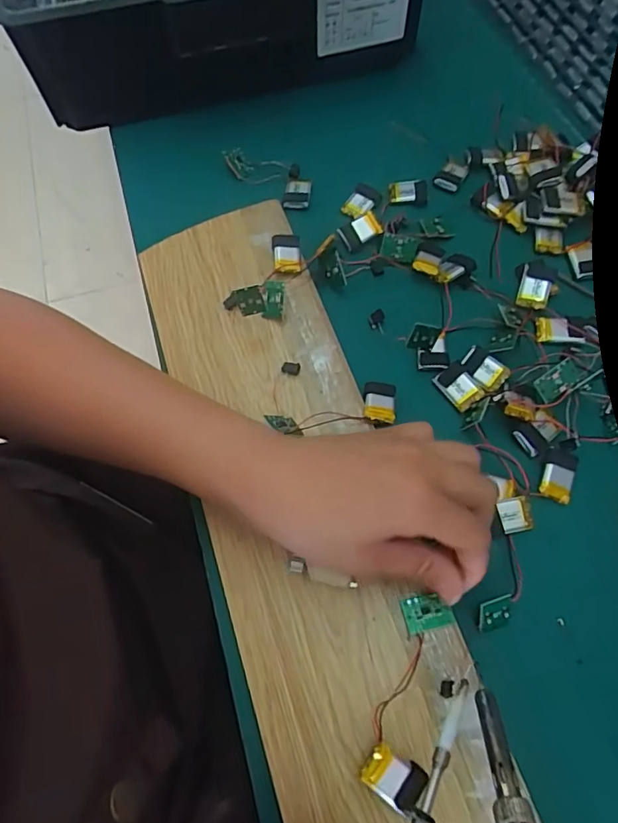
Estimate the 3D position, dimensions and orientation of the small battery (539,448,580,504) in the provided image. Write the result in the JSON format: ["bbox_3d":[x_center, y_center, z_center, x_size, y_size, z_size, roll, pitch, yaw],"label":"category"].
[{"bbox_3d":[0.157,0.040,0.330,0.019,0.005,0.030,18,67,9],"label":"small battery"}]

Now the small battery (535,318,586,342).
[{"bbox_3d":[0.179,-0.059,0.378,0.032,0.004,0.020,4,66,3],"label":"small battery"}]

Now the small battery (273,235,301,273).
[{"bbox_3d":[-0.017,-0.118,0.398,0.020,0.009,0.034,-5,66,-1],"label":"small battery"}]

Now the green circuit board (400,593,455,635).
[{"bbox_3d":[0.066,0.112,0.294,0.026,0.004,0.018,-12,66,-4],"label":"green circuit board"}]

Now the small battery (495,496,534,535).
[{"bbox_3d":[0.126,0.063,0.321,0.020,0.004,0.021,-12,83,-5],"label":"small battery"}]

